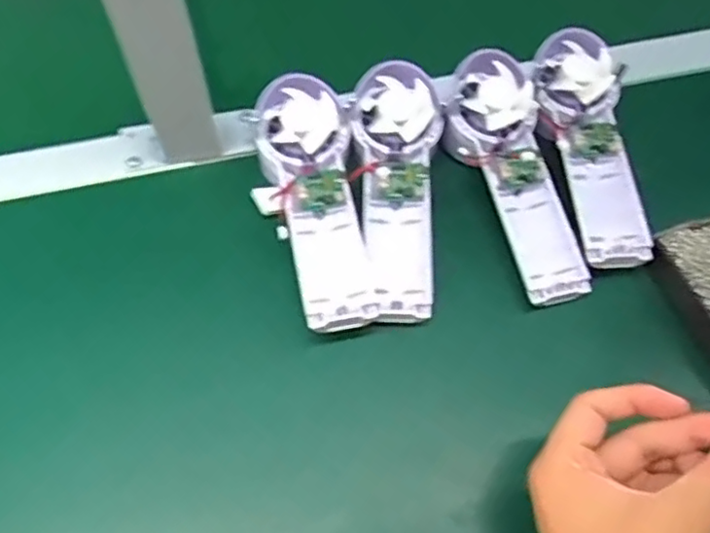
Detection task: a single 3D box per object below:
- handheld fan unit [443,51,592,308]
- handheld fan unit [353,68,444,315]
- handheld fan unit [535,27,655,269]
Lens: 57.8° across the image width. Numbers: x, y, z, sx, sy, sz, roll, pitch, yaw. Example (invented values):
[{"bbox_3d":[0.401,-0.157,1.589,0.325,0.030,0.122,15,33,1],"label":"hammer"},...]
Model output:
[{"bbox_3d":[0.110,-0.061,0.440,0.068,0.043,0.181,-15,77,-10],"label":"handheld fan unit"},{"bbox_3d":[0.030,-0.053,0.431,0.057,0.029,0.178,1,75,-2],"label":"handheld fan unit"},{"bbox_3d":[0.163,-0.088,0.448,0.063,0.040,0.181,0,62,-2],"label":"handheld fan unit"}]

